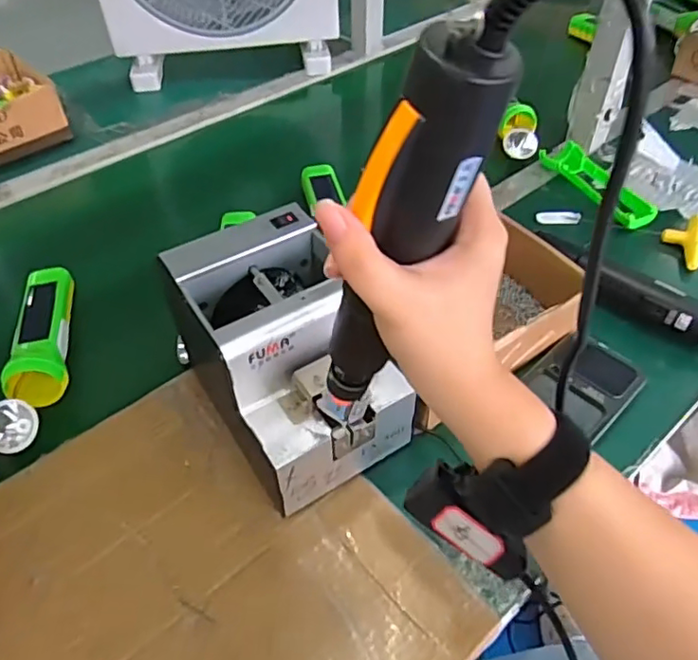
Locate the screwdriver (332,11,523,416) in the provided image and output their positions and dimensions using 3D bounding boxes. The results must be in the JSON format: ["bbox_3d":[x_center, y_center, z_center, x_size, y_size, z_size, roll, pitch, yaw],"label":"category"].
[{"bbox_3d":[0.018,-0.034,0.269,0.037,0.221,0.035,34,56,10],"label":"screwdriver"}]

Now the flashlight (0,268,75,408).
[{"bbox_3d":[-0.298,0.004,0.574,0.048,0.036,0.170,-11,48,-9],"label":"flashlight"}]

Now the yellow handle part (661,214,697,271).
[{"bbox_3d":[0.373,-0.103,0.653,0.042,0.015,0.087,19,51,18],"label":"yellow handle part"}]

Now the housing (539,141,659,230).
[{"bbox_3d":[0.308,-0.180,0.723,0.056,0.020,0.164,-22,51,-18],"label":"housing"}]

